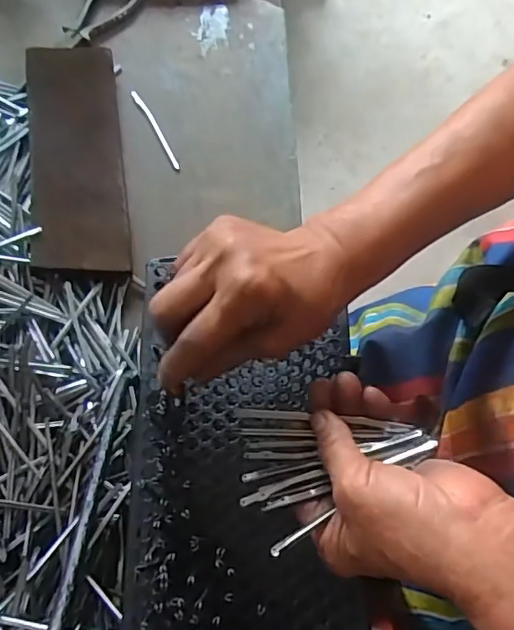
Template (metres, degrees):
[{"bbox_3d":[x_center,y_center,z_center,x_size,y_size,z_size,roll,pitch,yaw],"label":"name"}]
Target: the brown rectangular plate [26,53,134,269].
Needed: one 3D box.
[{"bbox_3d":[-0.172,-0.156,0.534,0.083,0.011,0.254,-3,67,-20],"label":"brown rectangular plate"}]

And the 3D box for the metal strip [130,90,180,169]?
[{"bbox_3d":[-0.100,-0.186,0.562,0.010,0.006,0.106,-27,70,-10],"label":"metal strip"}]

